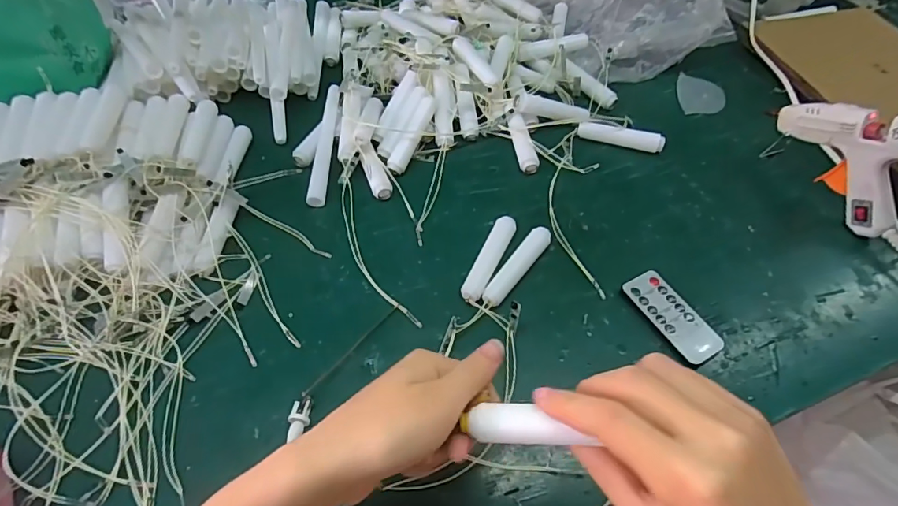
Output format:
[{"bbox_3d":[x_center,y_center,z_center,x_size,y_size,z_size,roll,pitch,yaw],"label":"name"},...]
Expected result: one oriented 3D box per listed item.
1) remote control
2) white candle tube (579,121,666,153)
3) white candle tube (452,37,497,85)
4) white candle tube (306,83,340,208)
[{"bbox_3d":[0.182,0.050,0.393,0.039,0.009,0.082,-25,58,-18],"label":"remote control"},{"bbox_3d":[0.185,-0.126,0.518,0.089,0.020,0.015,14,55,9],"label":"white candle tube"},{"bbox_3d":[0.030,-0.211,0.533,0.019,0.012,0.081,-24,58,-18],"label":"white candle tube"},{"bbox_3d":[-0.128,-0.114,0.494,0.017,0.020,0.147,1,58,-1],"label":"white candle tube"}]

